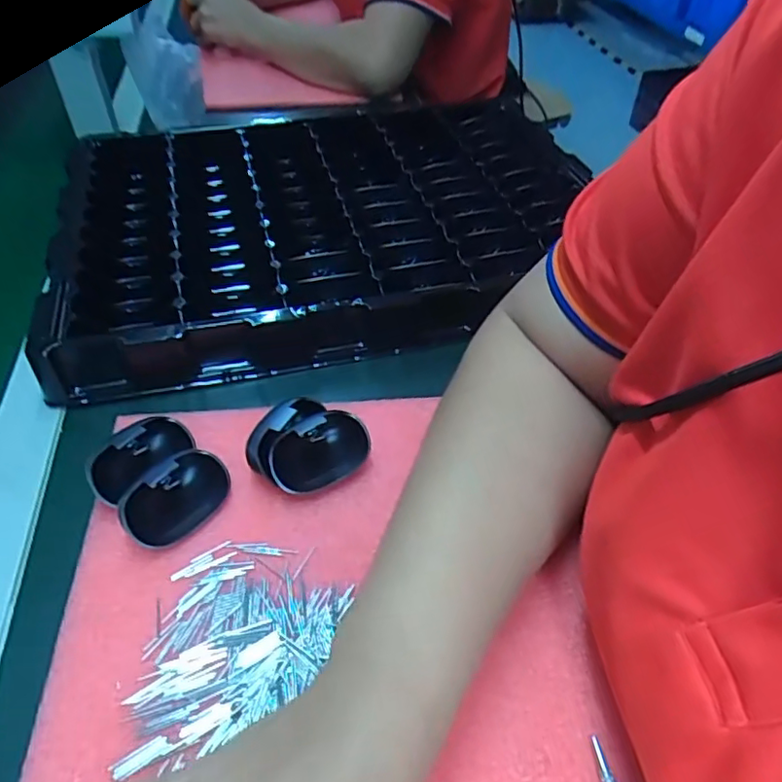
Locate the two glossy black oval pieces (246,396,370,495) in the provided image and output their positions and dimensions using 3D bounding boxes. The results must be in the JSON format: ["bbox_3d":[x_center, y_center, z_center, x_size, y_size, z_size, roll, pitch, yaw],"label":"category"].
[{"bbox_3d":[-0.048,0.030,0.347,0.063,0.031,0.047,-22,49,-22],"label":"two glossy black oval pieces"}]

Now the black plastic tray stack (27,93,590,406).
[{"bbox_3d":[-0.042,-0.162,0.539,0.462,0.047,0.338,-11,46,-13],"label":"black plastic tray stack"}]

